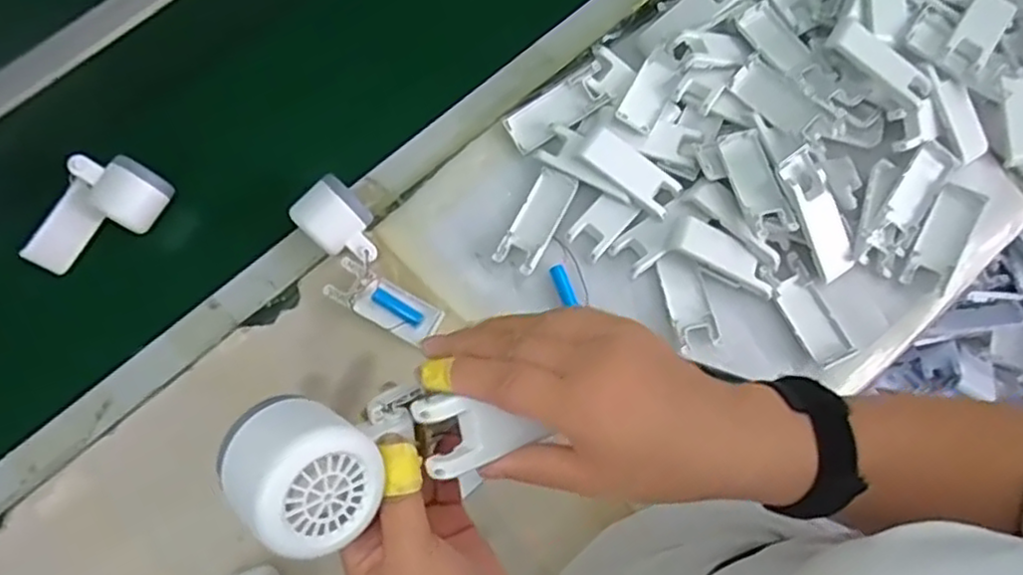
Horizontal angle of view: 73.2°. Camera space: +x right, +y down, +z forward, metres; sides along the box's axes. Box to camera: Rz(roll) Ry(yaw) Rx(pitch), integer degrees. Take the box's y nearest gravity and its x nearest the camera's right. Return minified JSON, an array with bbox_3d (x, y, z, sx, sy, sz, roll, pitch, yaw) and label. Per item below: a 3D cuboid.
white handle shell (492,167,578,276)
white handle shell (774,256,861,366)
[{"bbox_3d":[0.024,-0.063,0.646,0.039,0.017,0.101,28,76,10],"label":"white handle shell"},{"bbox_3d":[0.268,0.022,0.622,0.038,0.010,0.100,-26,74,-6],"label":"white handle shell"}]

